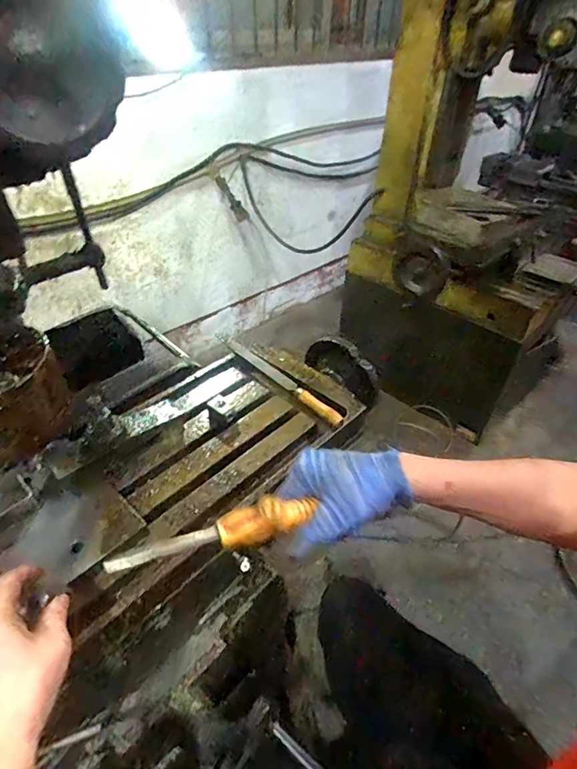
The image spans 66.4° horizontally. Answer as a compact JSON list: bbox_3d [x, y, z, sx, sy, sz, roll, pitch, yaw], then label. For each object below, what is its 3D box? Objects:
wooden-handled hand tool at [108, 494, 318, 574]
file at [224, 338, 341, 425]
[{"bbox_3d":[-0.050,0.108,0.323,0.153,0.024,0.024,-11,42,-17],"label":"wooden-handled hand tool"},{"bbox_3d":[-0.013,-0.012,0.671,0.022,0.024,0.257,-29,49,-30],"label":"file"}]

